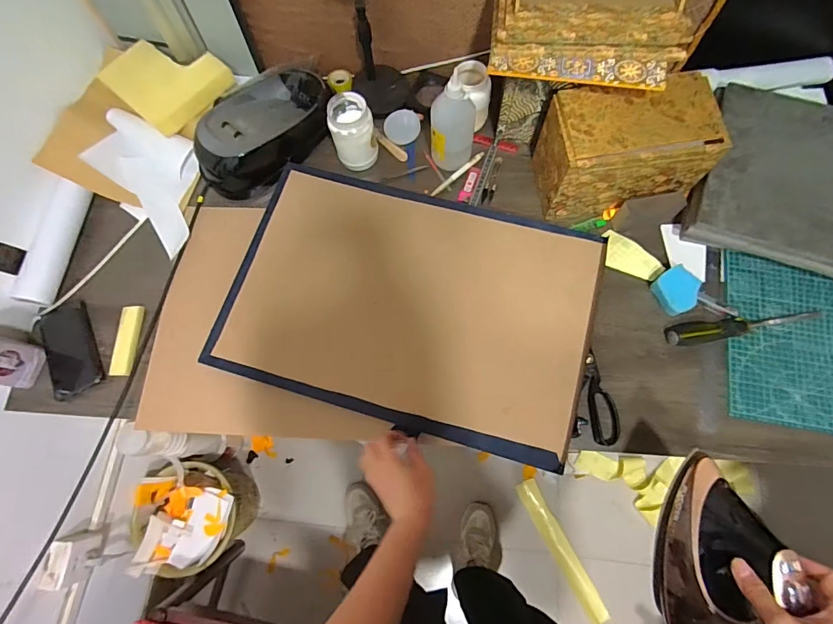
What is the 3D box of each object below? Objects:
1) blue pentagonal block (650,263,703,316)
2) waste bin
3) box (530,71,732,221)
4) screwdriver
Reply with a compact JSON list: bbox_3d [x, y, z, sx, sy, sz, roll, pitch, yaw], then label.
[{"bbox_3d":[0.425,-0.034,0.695,0.063,0.026,0.069,-33,66,17],"label":"blue pentagonal block"},{"bbox_3d":[-0.568,0.552,1.191,0.249,0.305,0.259,-10,73,-1],"label":"waste bin"},{"bbox_3d":[0.336,-0.263,0.704,0.230,0.159,0.131,-5,73,1],"label":"box"},{"bbox_3d":[0.527,0.018,0.680,0.247,0.032,0.036,-10,73,-1],"label":"screwdriver"}]

